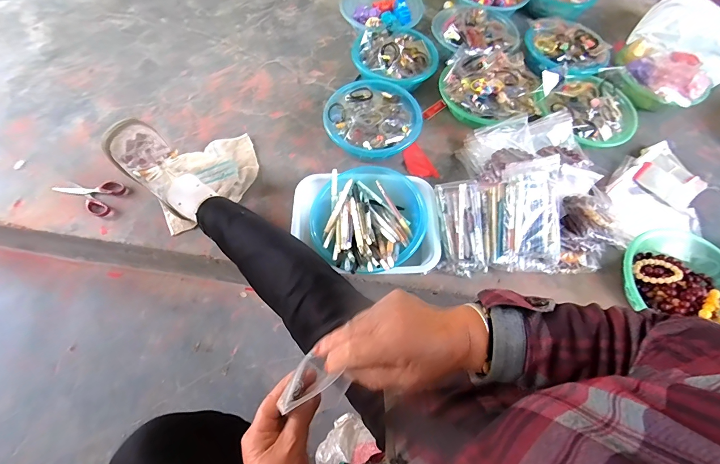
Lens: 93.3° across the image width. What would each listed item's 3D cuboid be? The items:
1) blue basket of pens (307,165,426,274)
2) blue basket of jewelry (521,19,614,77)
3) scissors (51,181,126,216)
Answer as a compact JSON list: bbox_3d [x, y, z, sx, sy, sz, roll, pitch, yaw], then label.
[{"bbox_3d":[0.012,-0.029,0.666,0.216,0.084,0.221,1,63,-3],"label":"blue basket of pens"},{"bbox_3d":[0.554,-0.512,0.938,0.182,0.067,0.229,-12,65,-9],"label":"blue basket of jewelry"},{"bbox_3d":[-0.601,-0.088,0.750,0.142,0.011,0.083,18,64,6],"label":"scissors"}]

